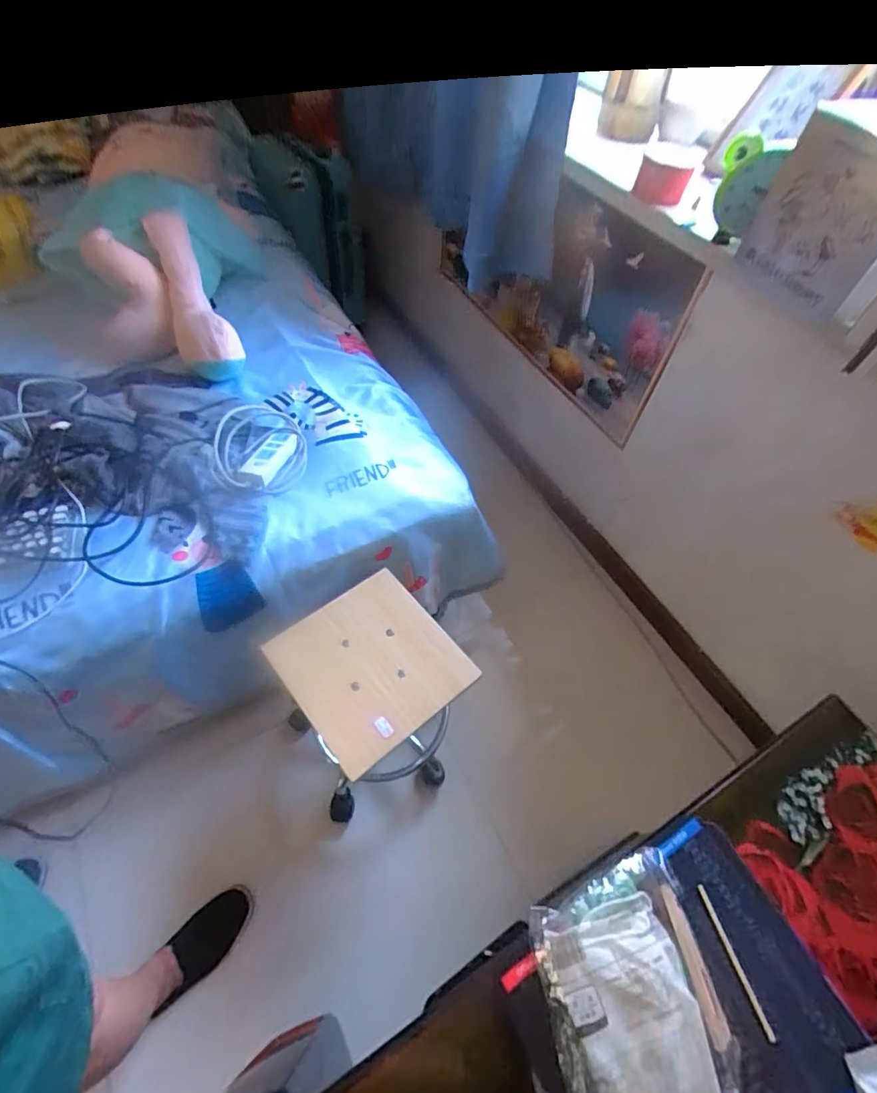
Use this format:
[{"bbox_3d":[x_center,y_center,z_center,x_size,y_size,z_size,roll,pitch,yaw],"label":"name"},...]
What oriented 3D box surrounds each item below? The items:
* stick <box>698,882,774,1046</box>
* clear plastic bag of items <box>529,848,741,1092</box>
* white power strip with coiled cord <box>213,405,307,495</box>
[{"bbox_3d":[0.263,0.368,0.445,0.007,0.005,0.110,-10,56,-11],"label":"stick"},{"bbox_3d":[0.161,0.361,0.413,0.143,0.029,0.164,-5,55,-8],"label":"clear plastic bag of items"},{"bbox_3d":[-0.361,-0.204,1.018,0.172,0.057,0.249,-18,58,-16],"label":"white power strip with coiled cord"}]

